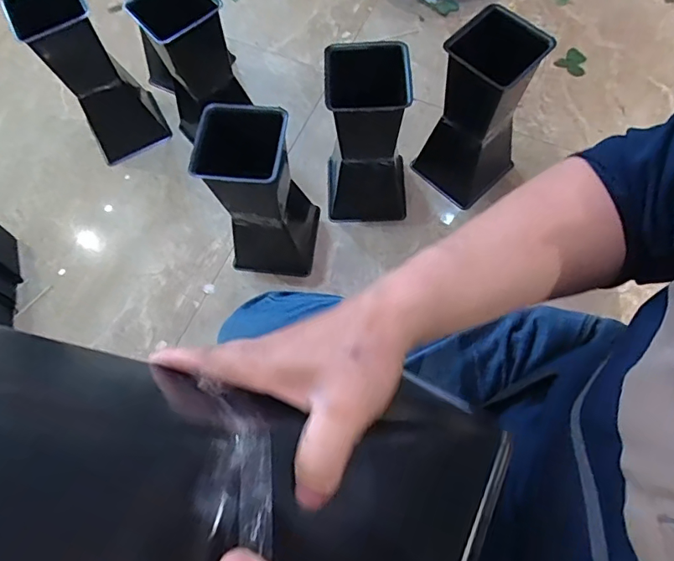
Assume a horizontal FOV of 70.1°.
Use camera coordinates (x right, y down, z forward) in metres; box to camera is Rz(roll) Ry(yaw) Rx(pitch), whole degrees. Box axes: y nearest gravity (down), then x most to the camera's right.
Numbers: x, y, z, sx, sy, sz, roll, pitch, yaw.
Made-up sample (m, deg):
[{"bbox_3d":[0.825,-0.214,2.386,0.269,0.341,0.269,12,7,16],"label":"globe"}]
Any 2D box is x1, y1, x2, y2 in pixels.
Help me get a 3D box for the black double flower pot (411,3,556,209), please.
[{"bbox_3d":[0.237,-0.274,0.811,0.133,0.298,0.135,-43,73,-12],"label":"black double flower pot"}]

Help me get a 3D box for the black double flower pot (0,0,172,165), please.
[{"bbox_3d":[-0.445,-0.373,0.887,0.141,0.295,0.130,-29,71,-8],"label":"black double flower pot"}]

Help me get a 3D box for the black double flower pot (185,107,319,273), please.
[{"bbox_3d":[-0.121,-0.128,0.775,0.128,0.295,0.128,8,70,6],"label":"black double flower pot"}]

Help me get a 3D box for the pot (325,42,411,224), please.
[{"bbox_3d":[0.051,-0.227,0.802,0.144,0.297,0.135,-3,69,2],"label":"pot"}]

